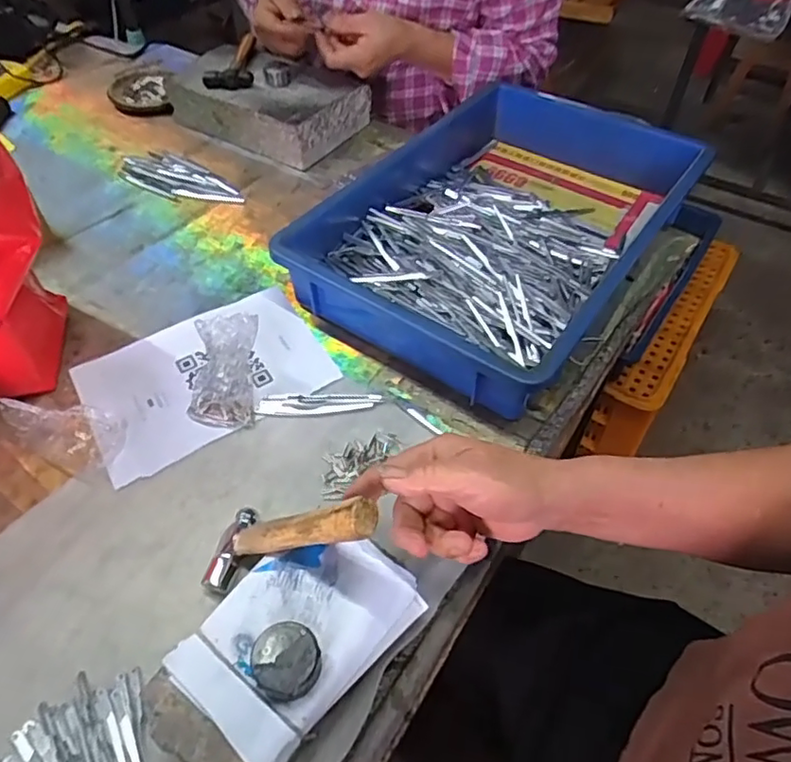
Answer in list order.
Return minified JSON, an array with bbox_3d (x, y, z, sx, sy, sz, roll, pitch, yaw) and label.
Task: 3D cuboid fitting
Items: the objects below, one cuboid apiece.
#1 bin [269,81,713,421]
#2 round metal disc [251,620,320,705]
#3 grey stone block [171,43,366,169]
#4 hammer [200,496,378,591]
[{"bbox_3d":[0.111,-0.173,0.647,0.302,0.090,0.425,30,56,22],"label":"bin"},{"bbox_3d":[-0.062,0.162,0.348,0.037,0.018,0.039,1,50,-1],"label":"round metal disc"},{"bbox_3d":[-0.173,-0.393,0.842,0.239,0.070,0.161,28,55,20],"label":"grey stone block"},{"bbox_3d":[-0.069,0.098,0.386,0.016,0.153,0.055,42,46,-25],"label":"hammer"}]

